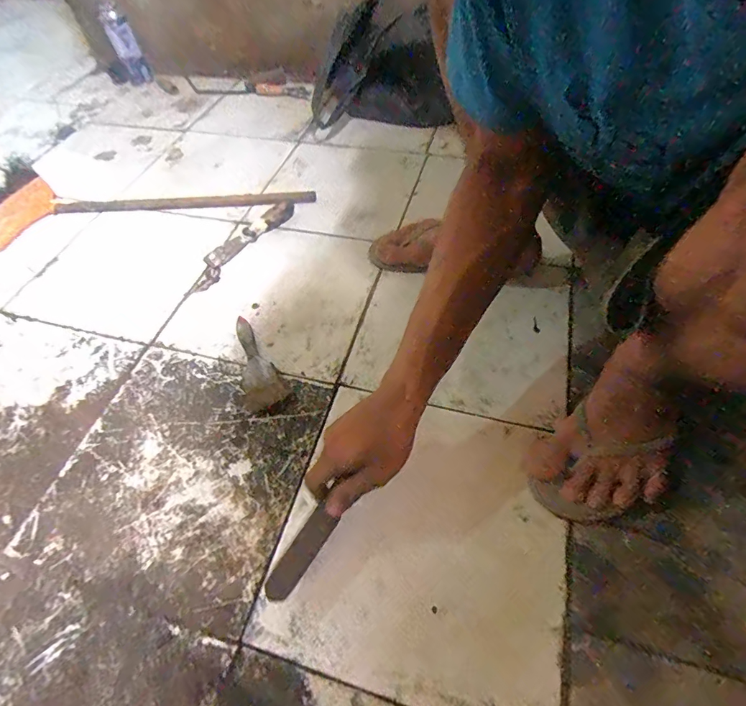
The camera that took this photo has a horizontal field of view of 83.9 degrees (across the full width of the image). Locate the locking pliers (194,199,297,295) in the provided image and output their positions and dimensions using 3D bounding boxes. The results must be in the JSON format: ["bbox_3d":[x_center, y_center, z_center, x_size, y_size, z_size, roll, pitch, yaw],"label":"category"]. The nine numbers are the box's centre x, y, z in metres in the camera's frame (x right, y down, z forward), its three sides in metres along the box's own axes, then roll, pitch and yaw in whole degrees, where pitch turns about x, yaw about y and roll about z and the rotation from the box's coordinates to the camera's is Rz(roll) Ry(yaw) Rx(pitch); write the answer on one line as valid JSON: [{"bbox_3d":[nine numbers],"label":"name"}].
[{"bbox_3d":[-0.233,-0.201,0.739,0.049,0.025,0.242,27,61,21],"label":"locking pliers"}]

